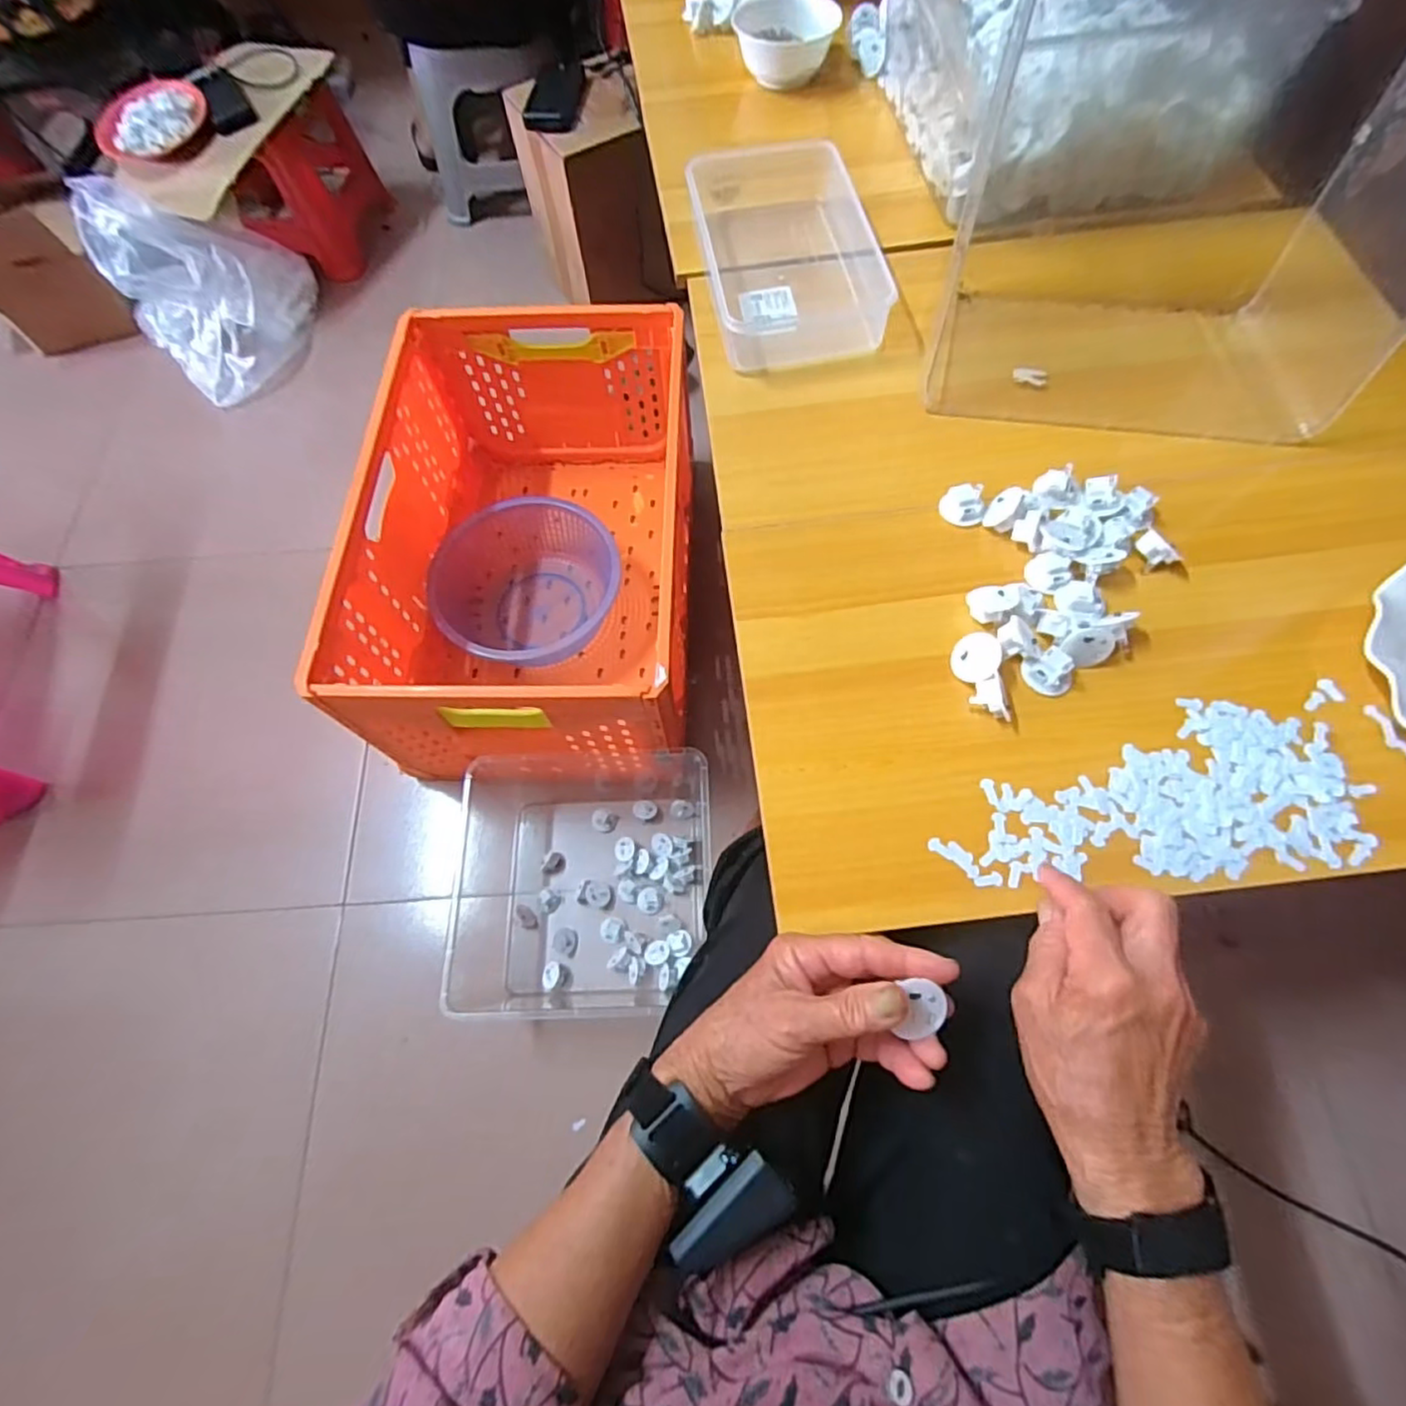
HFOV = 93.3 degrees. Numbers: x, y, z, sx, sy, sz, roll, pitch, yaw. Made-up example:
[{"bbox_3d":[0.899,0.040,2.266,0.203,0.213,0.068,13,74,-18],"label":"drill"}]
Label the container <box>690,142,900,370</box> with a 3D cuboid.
[{"bbox_3d":[0.076,-0.411,0.604,0.156,0.052,0.242,-10,67,-1],"label":"container"}]

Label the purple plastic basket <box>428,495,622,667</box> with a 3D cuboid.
[{"bbox_3d":[-0.277,-0.192,1.038,0.266,0.127,0.260,-1,67,3],"label":"purple plastic basket"}]

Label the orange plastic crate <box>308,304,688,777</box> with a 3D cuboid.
[{"bbox_3d":[-0.227,-0.224,0.949,0.399,0.305,0.616,-1,67,3],"label":"orange plastic crate"}]

